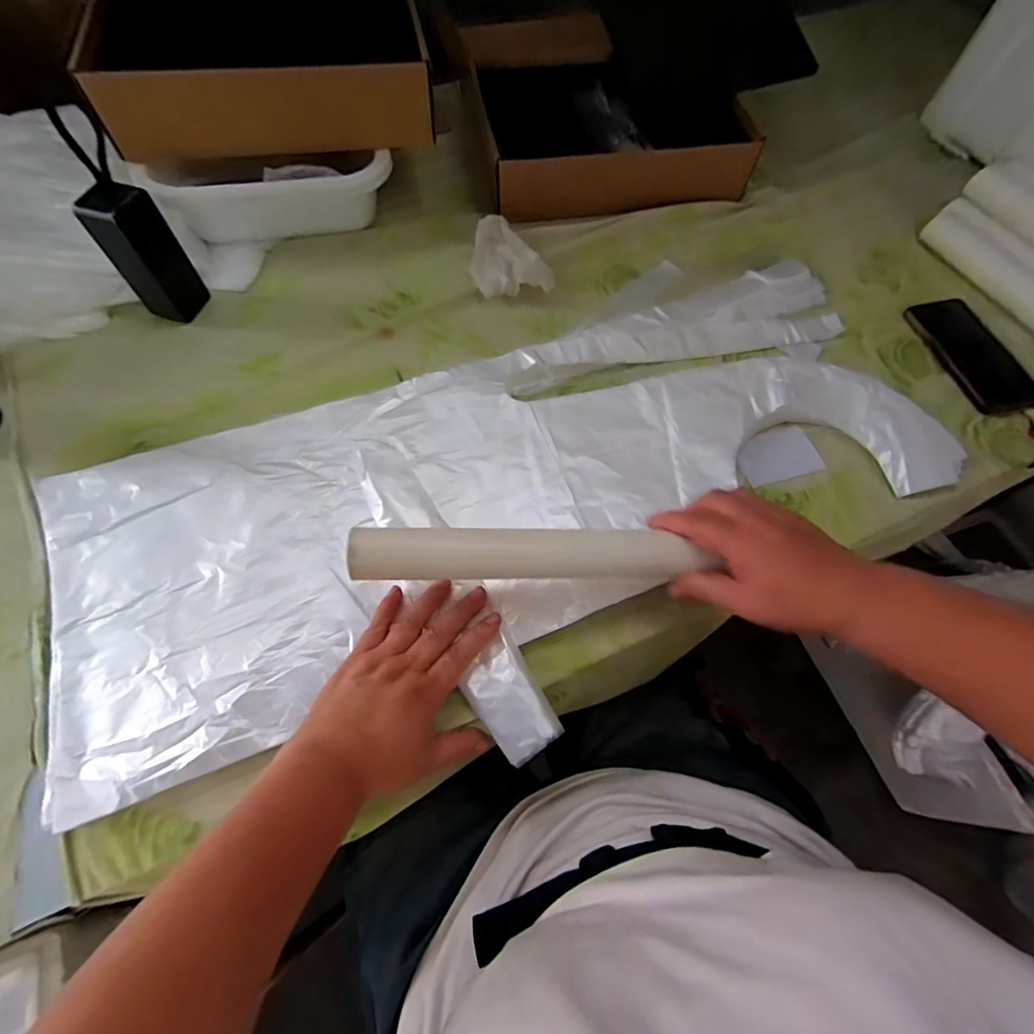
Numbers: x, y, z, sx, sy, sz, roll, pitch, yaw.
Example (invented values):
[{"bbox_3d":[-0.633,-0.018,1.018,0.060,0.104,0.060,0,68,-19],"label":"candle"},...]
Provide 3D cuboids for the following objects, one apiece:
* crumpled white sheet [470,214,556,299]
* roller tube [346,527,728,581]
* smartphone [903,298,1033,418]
[{"bbox_3d":[-0.009,-0.329,0.619,0.096,0.029,0.124,-3,68,-4],"label":"crumpled white sheet"},{"bbox_3d":[0.013,0.028,0.372,0.266,0.028,0.035,1,67,-7],"label":"roller tube"},{"bbox_3d":[0.541,-0.194,0.580,0.085,0.015,0.168,-12,65,-7],"label":"smartphone"}]

